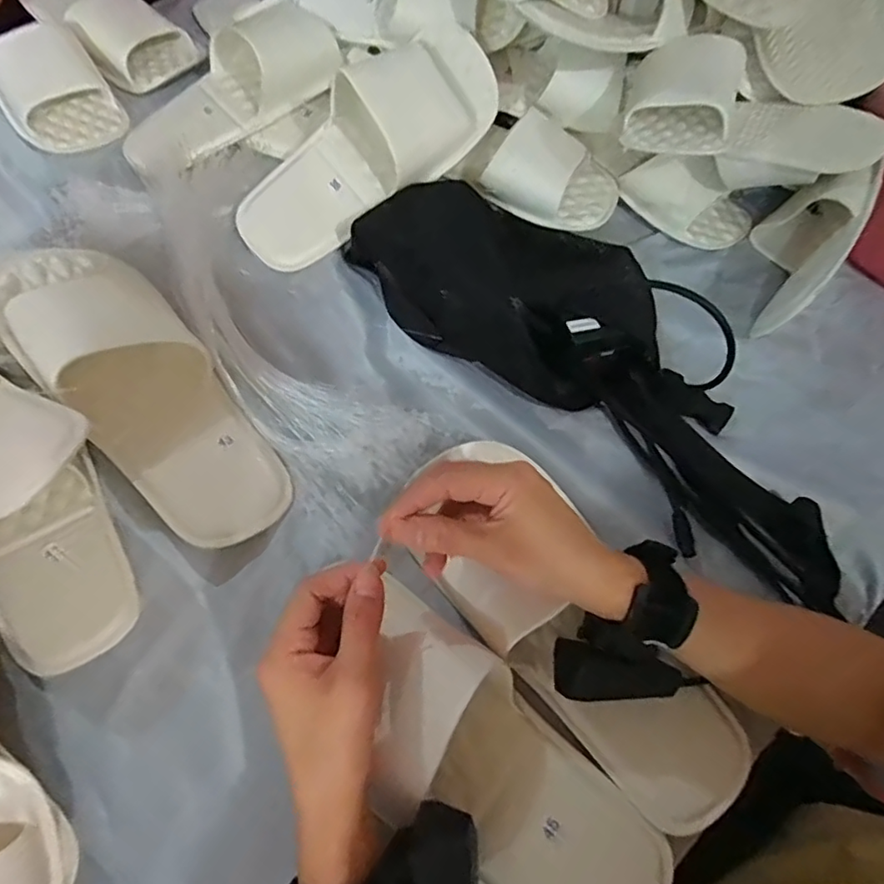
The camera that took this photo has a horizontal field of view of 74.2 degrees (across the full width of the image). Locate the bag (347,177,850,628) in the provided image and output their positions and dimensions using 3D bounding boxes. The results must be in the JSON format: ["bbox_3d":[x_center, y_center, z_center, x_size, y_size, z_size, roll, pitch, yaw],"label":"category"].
[{"bbox_3d":[0.135,-0.068,0.465,0.465,0.048,0.177,41,68,16],"label":"bag"}]

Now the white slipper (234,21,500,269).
[{"bbox_3d":[-0.077,-0.275,0.516,0.264,0.089,0.125,-40,71,0],"label":"white slipper"}]

